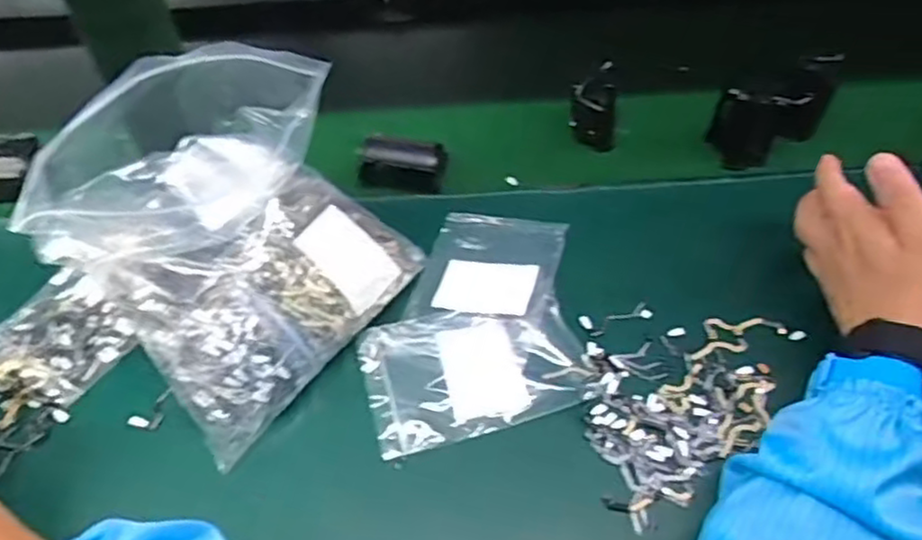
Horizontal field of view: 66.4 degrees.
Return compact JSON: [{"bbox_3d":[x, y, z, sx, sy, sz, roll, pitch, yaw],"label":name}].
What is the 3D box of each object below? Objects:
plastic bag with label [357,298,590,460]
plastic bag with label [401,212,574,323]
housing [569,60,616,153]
[{"bbox_3d":[0.008,0.064,0.480,0.143,0.012,0.094,-14,51,-7],"label":"plastic bag with label"},{"bbox_3d":[0.023,-0.005,0.531,0.098,0.009,0.107,11,53,12],"label":"plastic bag with label"},{"bbox_3d":[0.119,-0.146,0.626,0.040,0.068,0.040,3,51,7],"label":"housing"}]

